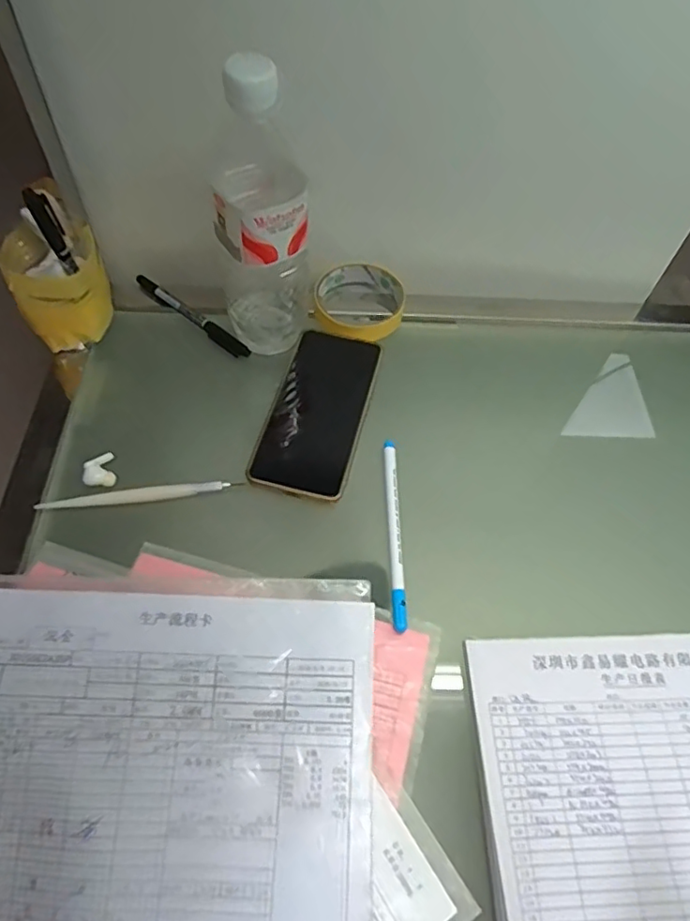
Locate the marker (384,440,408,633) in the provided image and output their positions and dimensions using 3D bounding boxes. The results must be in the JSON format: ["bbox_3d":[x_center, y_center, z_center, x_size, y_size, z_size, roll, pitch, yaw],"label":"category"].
[{"bbox_3d":[0.037,0.048,0.432,0.012,0.006,0.148,1,59,-3],"label":"marker"}]

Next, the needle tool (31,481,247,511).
[{"bbox_3d":[-0.153,0.026,0.441,0.144,0.009,0.011,-5,59,-7],"label":"needle tool"}]

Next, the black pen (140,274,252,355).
[{"bbox_3d":[-0.141,-0.134,0.540,0.138,0.010,0.016,35,63,16],"label":"black pen"}]

